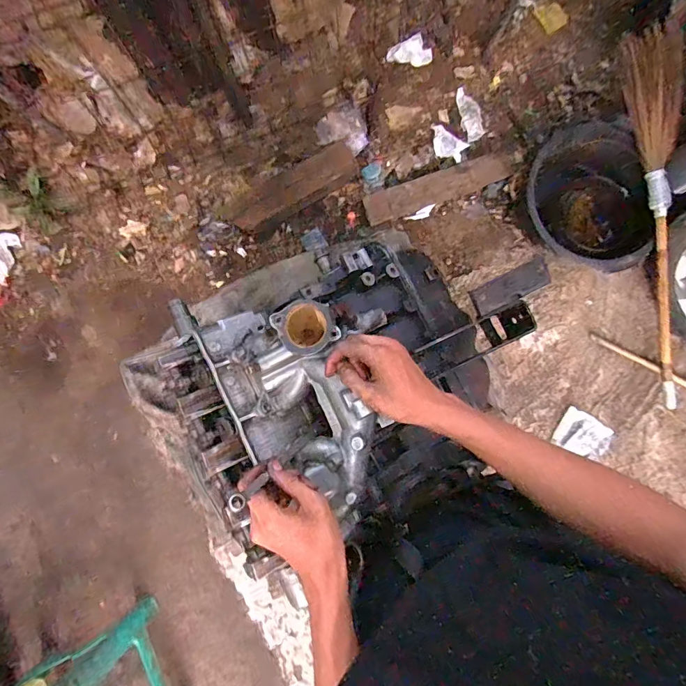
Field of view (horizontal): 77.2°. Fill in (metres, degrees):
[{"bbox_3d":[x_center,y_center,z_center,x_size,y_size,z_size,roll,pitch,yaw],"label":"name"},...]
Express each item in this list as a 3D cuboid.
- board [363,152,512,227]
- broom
[{"bbox_3d":[0.323,-0.530,1.461,0.513,0.021,0.107,-20,88,-2],"label":"board"},{"bbox_3d":[0.954,-0.347,1.284,0.082,0.168,1.102,-10,98,-1],"label":"broom"}]

